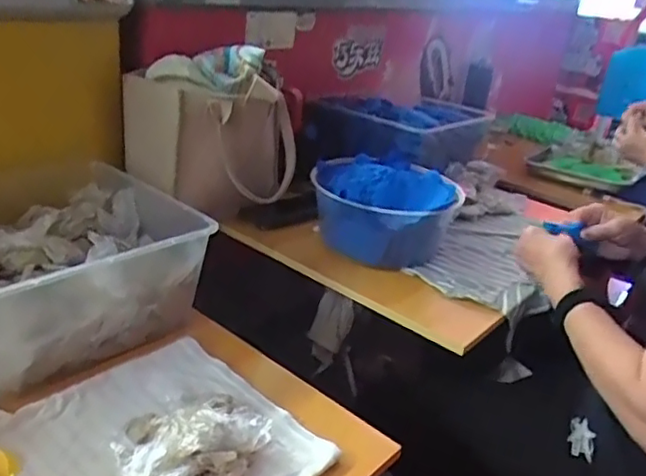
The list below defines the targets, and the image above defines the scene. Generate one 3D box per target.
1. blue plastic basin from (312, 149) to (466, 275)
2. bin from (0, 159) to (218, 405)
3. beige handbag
[{"bbox_3d":[0.093,-0.043,0.916,0.204,0.118,0.204,6,25,-3],"label":"blue plastic basin"},{"bbox_3d":[-0.329,0.029,0.723,0.285,0.138,0.292,28,32,36],"label":"bin"},{"bbox_3d":[-0.171,-0.167,0.921,0.219,0.216,0.163,18,27,22],"label":"beige handbag"}]

